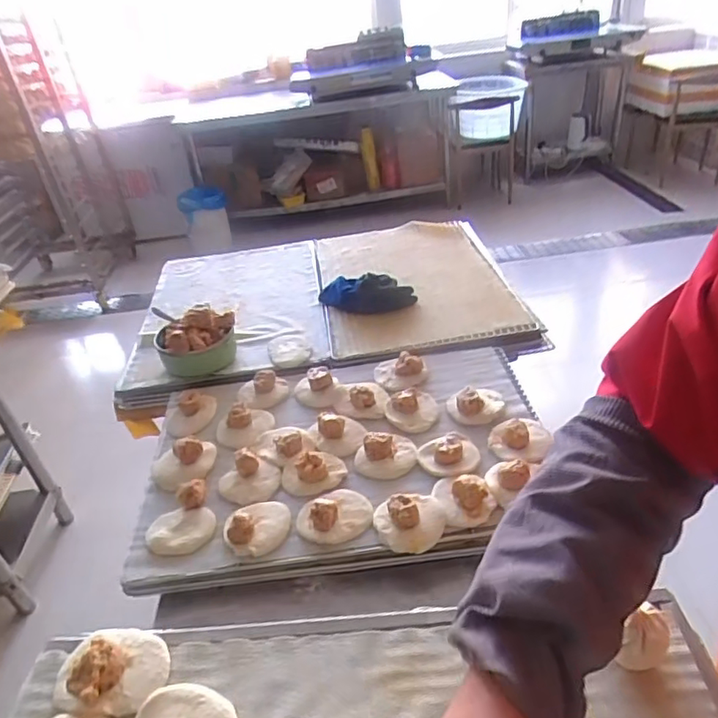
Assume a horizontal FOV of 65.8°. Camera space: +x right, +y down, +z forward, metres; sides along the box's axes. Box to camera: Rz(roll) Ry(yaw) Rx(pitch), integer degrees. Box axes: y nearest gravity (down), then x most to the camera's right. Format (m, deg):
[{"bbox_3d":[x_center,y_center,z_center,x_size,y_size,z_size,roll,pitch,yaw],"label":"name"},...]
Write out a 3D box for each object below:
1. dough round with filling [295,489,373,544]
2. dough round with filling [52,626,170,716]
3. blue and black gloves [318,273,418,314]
[{"bbox_3d":[-0.034,0.192,0.725,0.099,0.035,0.084,-13,34,-8],"label":"dough round with filling"},{"bbox_3d":[-0.225,0.273,0.498,0.096,0.034,0.071,-4,34,5],"label":"dough round with filling"},{"bbox_3d":[0.014,-0.147,1.188,0.213,0.064,0.097,1,35,13],"label":"blue and black gloves"}]

